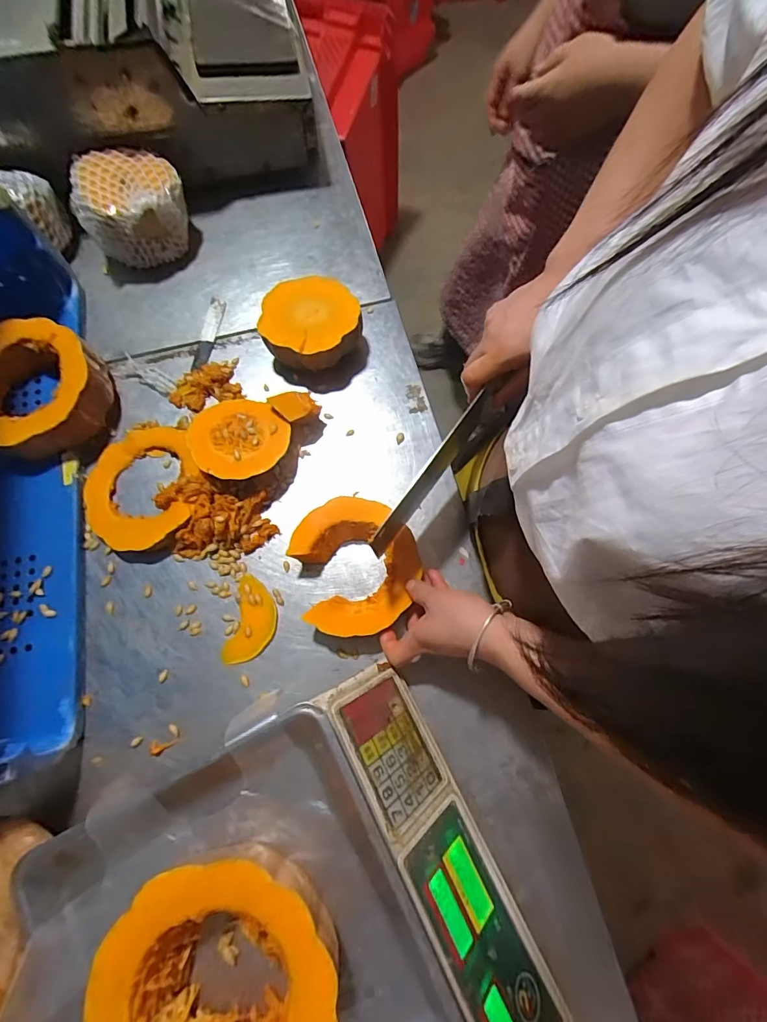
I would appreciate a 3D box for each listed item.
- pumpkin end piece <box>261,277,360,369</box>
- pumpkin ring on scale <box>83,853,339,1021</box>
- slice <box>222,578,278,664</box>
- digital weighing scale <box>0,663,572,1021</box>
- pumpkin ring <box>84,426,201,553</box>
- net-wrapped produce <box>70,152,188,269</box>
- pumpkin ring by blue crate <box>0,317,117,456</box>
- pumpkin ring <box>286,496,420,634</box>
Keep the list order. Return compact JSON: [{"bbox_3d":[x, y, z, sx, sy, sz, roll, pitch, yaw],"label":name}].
[{"bbox_3d":[-0.088,-0.227,0.538,0.109,0.060,0.111,0,73,1],"label":"pumpkin end piece"},{"bbox_3d":[-0.102,0.304,0.279,0.145,0.042,0.145,0,74,0],"label":"pumpkin ring on scale"},{"bbox_3d":[-0.138,0.117,0.463,0.048,0.008,0.088,10,73,4],"label":"slice"},{"bbox_3d":[-0.067,0.341,0.323,0.329,0.105,0.326,-27,75,-7],"label":"digital weighing scale"},{"bbox_3d":[-0.274,-0.029,0.497,0.138,0.019,0.146,-3,67,8],"label":"pumpkin ring"},{"bbox_3d":[-0.319,-0.396,0.573,0.123,0.087,0.116,-6,73,-1],"label":"net-wrapped produce"},{"bbox_3d":[-0.396,-0.136,0.501,0.137,0.056,0.146,0,73,1],"label":"pumpkin ring by blue crate"},{"bbox_3d":[-0.027,0.057,0.463,0.124,0.035,0.139,-17,73,-4],"label":"pumpkin ring"}]

